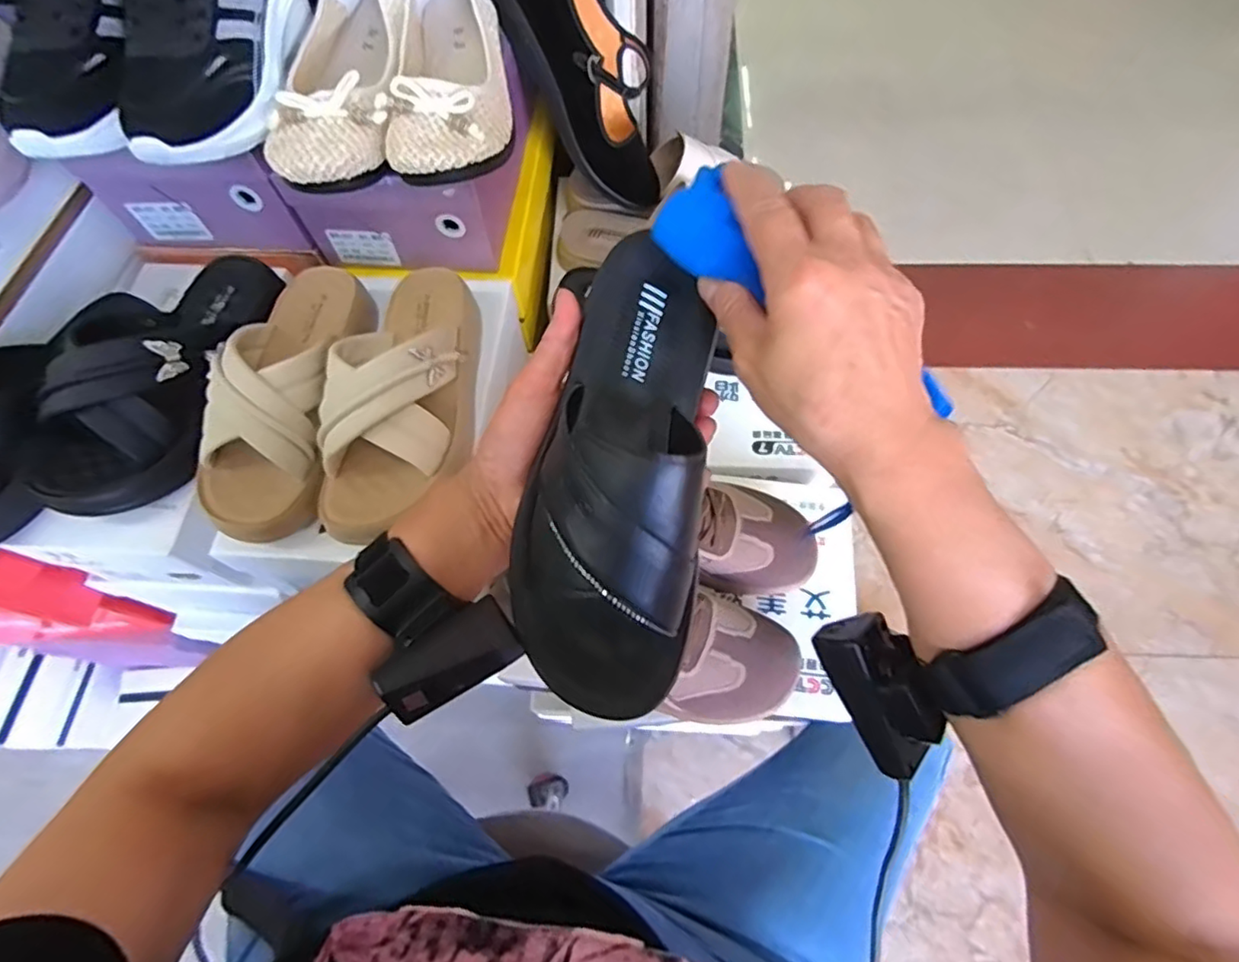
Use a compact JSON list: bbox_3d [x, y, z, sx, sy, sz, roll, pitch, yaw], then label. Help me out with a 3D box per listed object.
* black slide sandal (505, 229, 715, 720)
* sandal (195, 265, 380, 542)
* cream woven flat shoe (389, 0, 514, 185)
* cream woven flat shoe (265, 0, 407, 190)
[{"bbox_3d":[-0.002,-0.011,0.282,0.085,0.061,0.229,7,81,6],"label":"black slide sandal"},{"bbox_3d":[-0.263,-0.079,0.468,0.087,0.072,0.237,1,65,3],"label":"sandal"},{"bbox_3d":[-0.136,-0.342,0.488,0.082,0.068,0.243,-5,64,0],"label":"cream woven flat shoe"},{"bbox_3d":[-0.225,-0.336,0.486,0.095,0.068,0.234,-8,64,-1],"label":"cream woven flat shoe"}]

